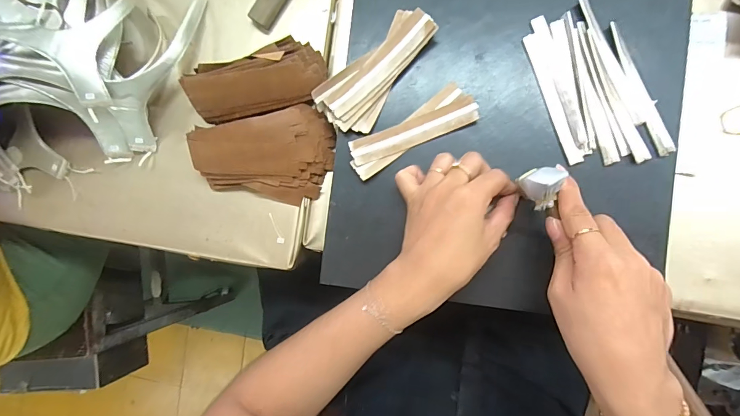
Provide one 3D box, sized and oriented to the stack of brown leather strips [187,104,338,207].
[{"bbox_3d":[-0.107,-0.047,0.367,0.141,0.046,0.084,-11,86,8],"label":"stack of brown leather strips"}]

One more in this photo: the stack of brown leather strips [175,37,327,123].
[{"bbox_3d":[-0.114,-0.126,0.367,0.136,0.054,0.064,-20,85,7],"label":"stack of brown leather strips"}]

